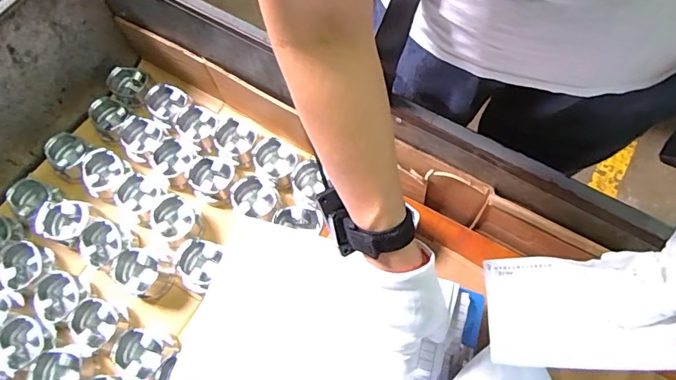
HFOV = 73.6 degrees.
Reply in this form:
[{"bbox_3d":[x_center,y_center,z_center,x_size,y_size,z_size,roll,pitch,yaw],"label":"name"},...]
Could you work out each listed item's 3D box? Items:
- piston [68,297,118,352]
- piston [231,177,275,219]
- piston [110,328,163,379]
[{"bbox_3d":[-0.358,0.201,0.667,0.066,0.042,0.071,-1,67,3],"label":"piston"},{"bbox_3d":[-0.135,0.019,0.739,0.074,0.044,0.065,34,73,16],"label":"piston"},{"bbox_3d":[-0.286,0.236,0.649,0.059,0.046,0.066,23,70,12],"label":"piston"}]

